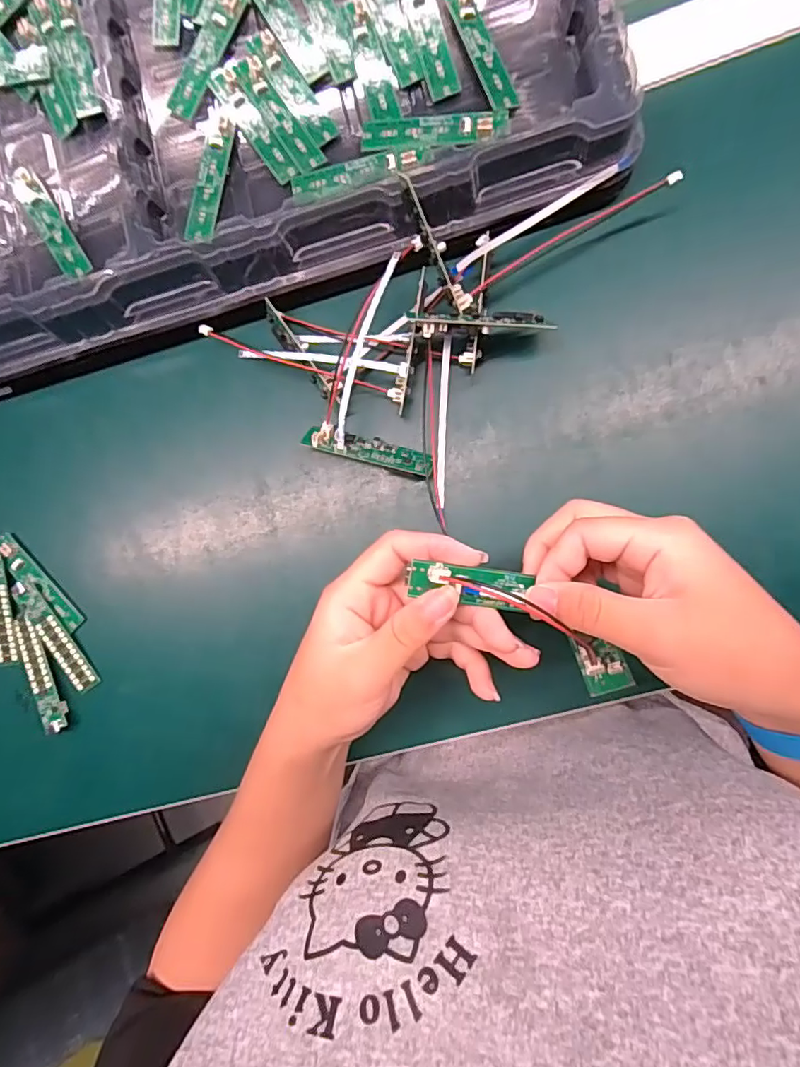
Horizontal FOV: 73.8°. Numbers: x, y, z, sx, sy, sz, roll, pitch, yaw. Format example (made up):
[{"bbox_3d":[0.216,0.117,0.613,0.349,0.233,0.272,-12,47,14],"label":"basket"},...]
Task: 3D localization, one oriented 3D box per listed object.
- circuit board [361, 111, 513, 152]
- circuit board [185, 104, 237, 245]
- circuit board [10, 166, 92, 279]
[{"bbox_3d":[0.020,-0.230,0.303,0.083,0.004,0.024,7,77,13],"label":"circuit board"},{"bbox_3d":[-0.114,-0.217,0.323,0.018,0.005,0.085,10,85,4],"label":"circuit board"},{"bbox_3d":[-0.221,-0.195,0.337,0.017,0.004,0.084,-32,85,-10],"label":"circuit board"}]

